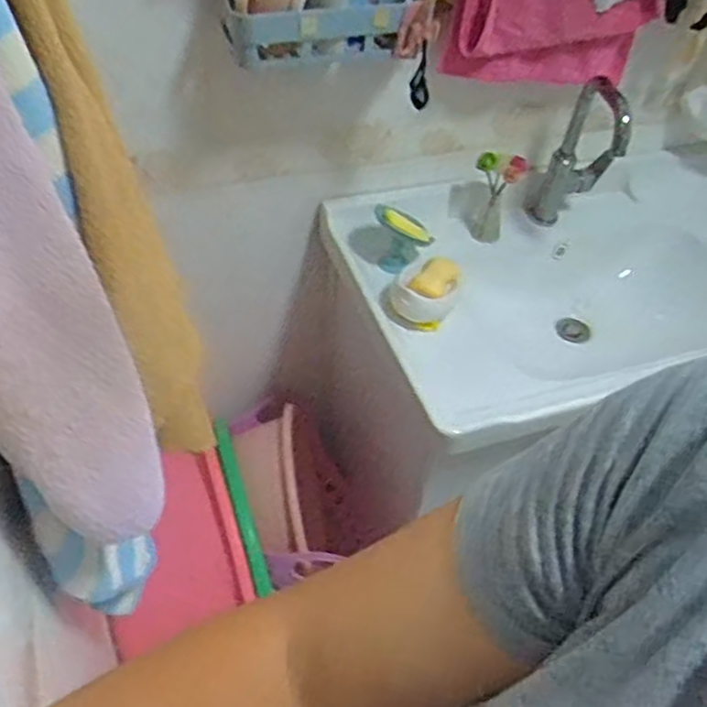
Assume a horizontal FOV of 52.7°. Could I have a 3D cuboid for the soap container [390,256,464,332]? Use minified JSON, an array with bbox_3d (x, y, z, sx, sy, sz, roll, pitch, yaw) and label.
[{"bbox_3d":[0.110,-0.095,1.050,0.085,0.070,0.101,21,49,14],"label":"soap container"}]

